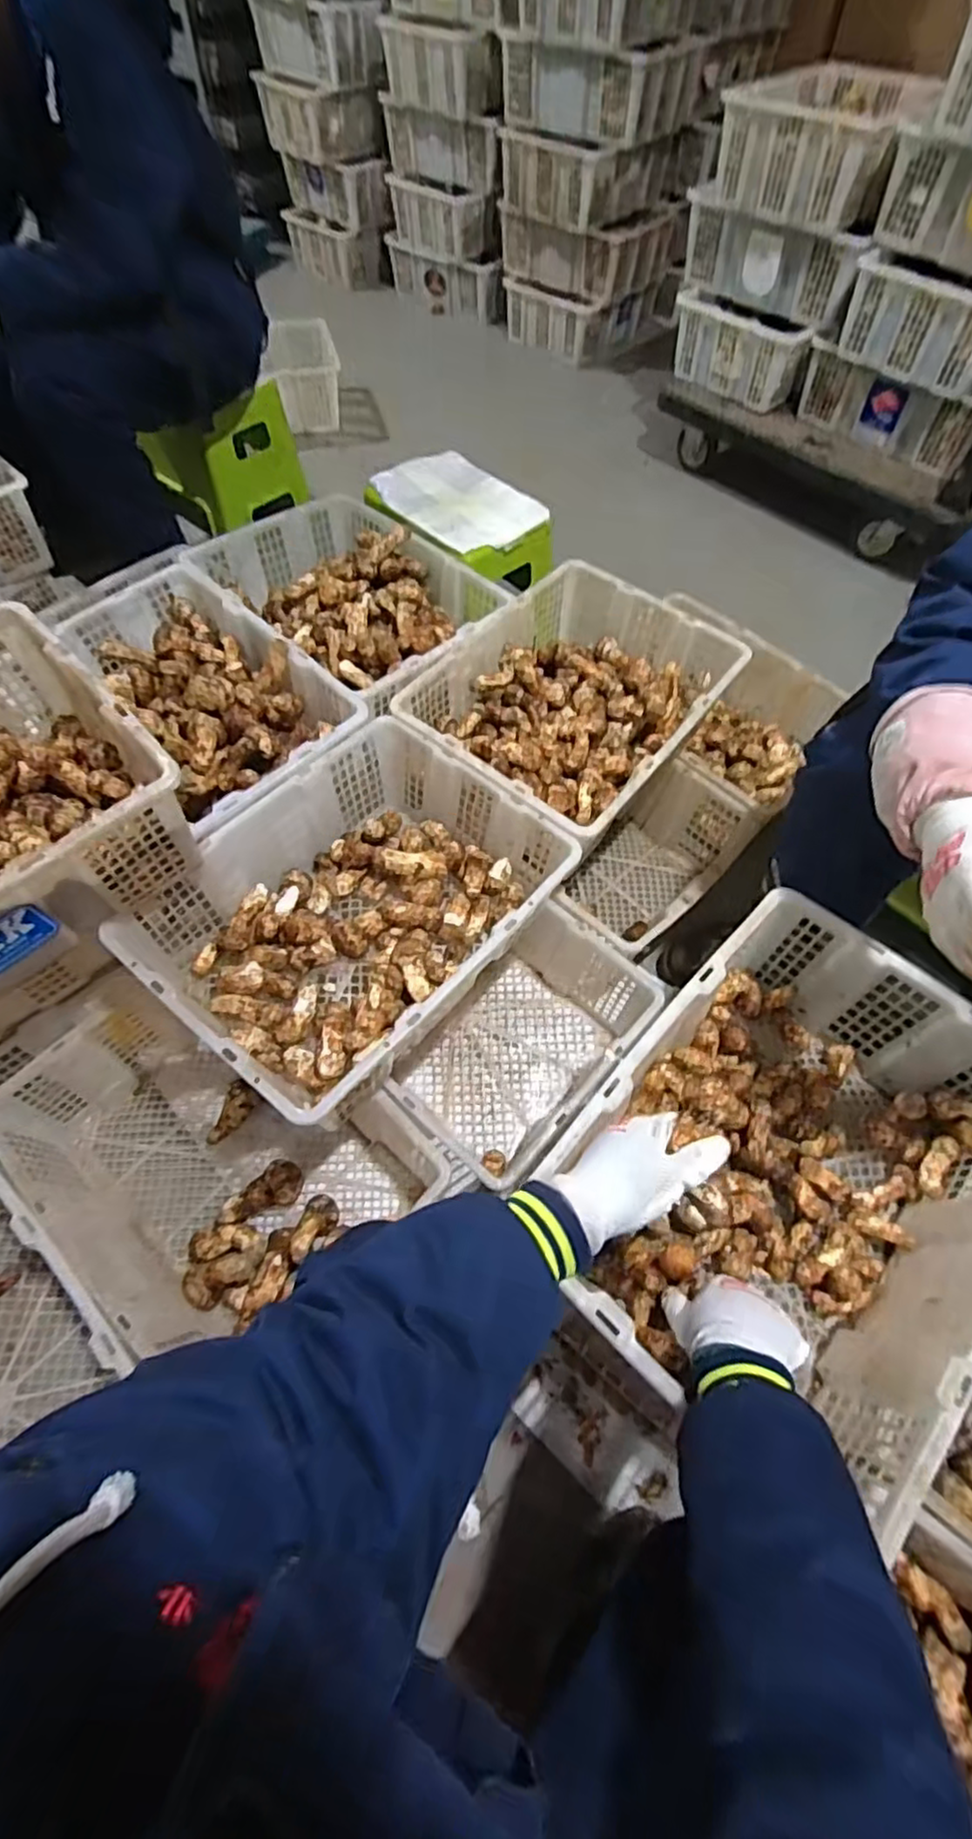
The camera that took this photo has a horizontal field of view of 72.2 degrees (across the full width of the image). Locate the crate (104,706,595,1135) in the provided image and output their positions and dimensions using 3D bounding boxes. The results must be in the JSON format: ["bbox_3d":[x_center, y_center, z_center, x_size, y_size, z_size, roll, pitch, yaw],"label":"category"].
[{"bbox_3d":[-0.154,-0.008,0.858,0.353,0.159,0.465,36,65,18],"label":"crate"}]

